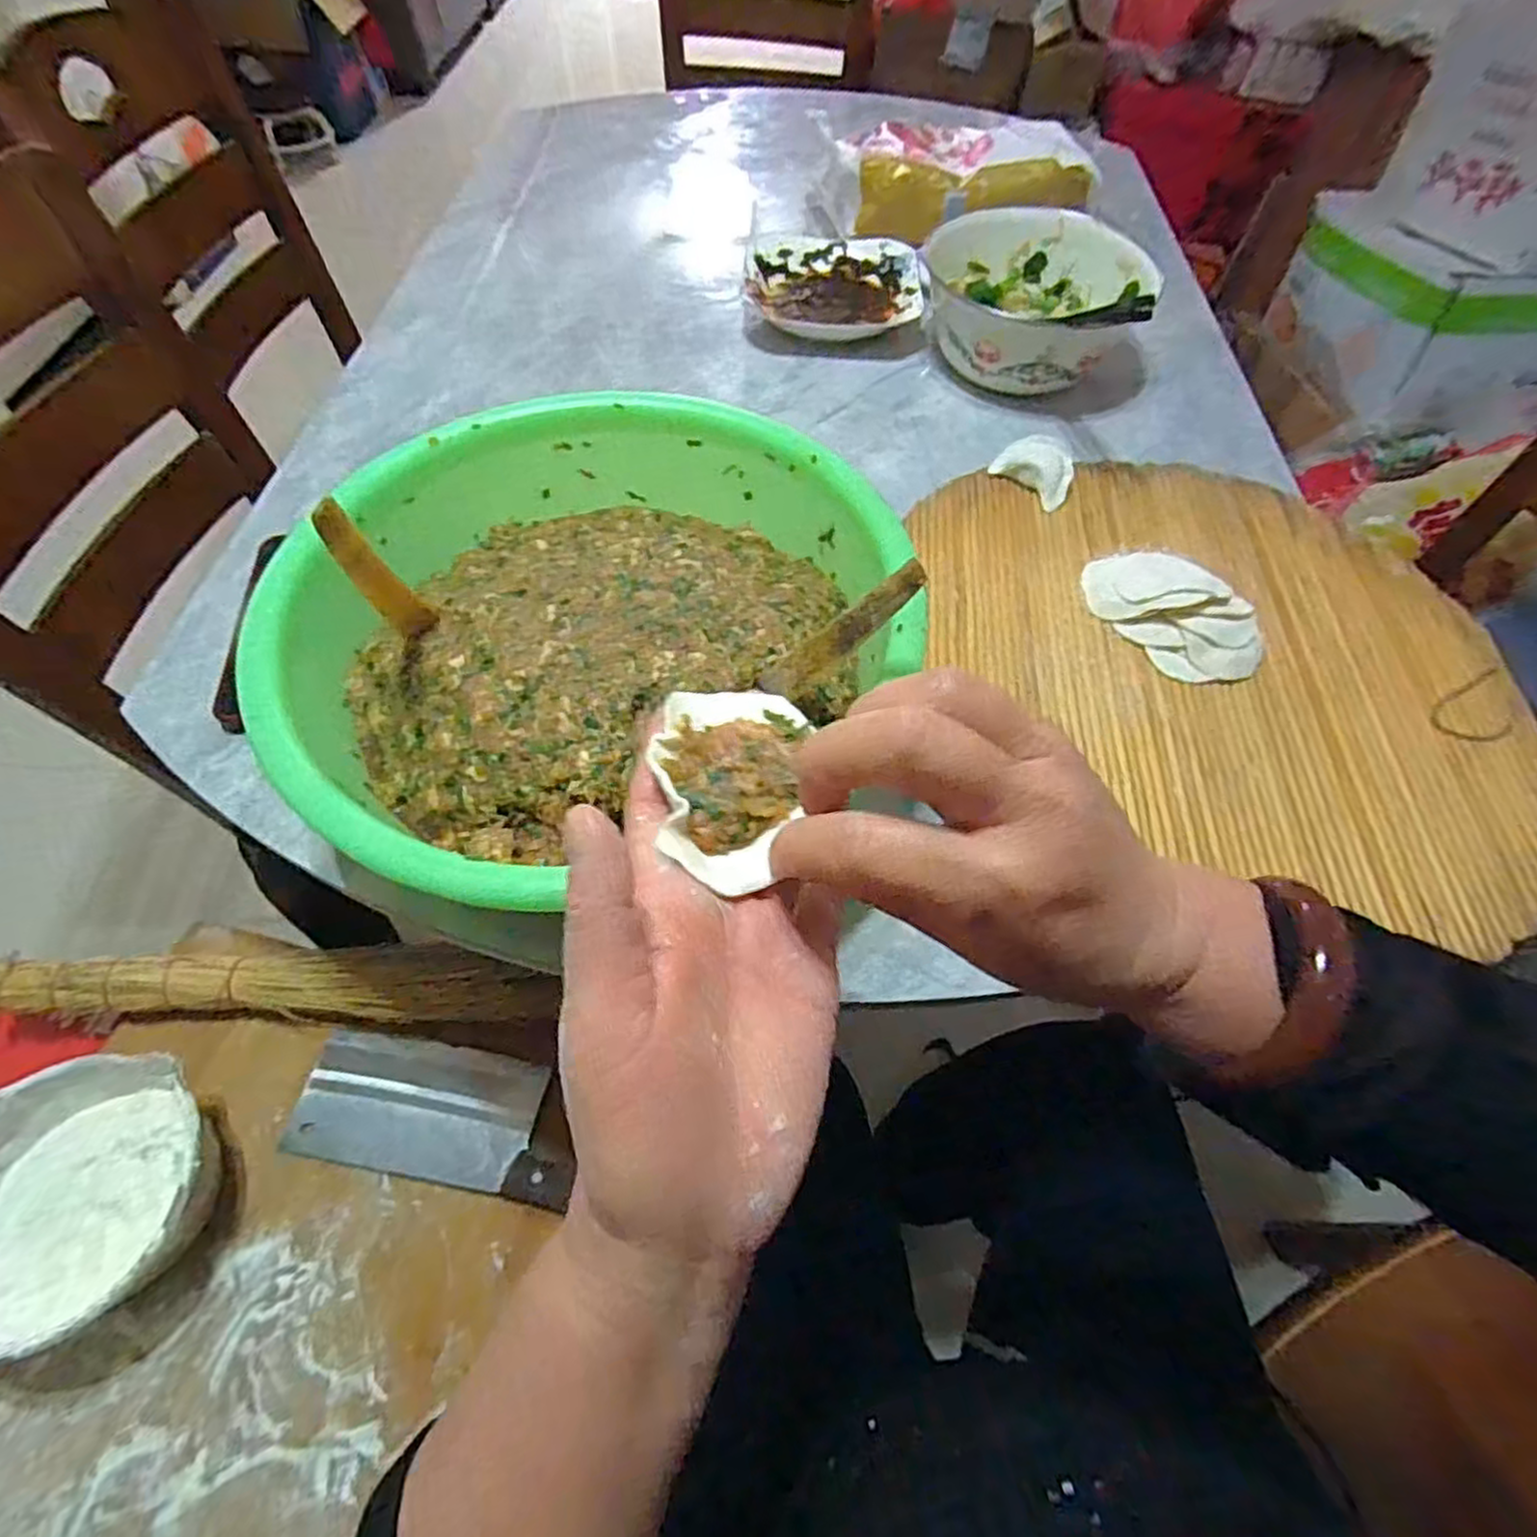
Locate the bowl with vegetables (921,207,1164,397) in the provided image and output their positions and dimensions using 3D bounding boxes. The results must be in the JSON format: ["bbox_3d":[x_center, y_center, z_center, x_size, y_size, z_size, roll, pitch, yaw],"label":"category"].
[{"bbox_3d":[0.238,-0.414,0.670,0.189,0.086,0.179,6,58,1],"label":"bowl with vegetables"}]

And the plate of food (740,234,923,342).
[{"bbox_3d":[0.065,-0.478,0.735,0.165,0.033,0.140,1,58,-2],"label":"plate of food"}]

